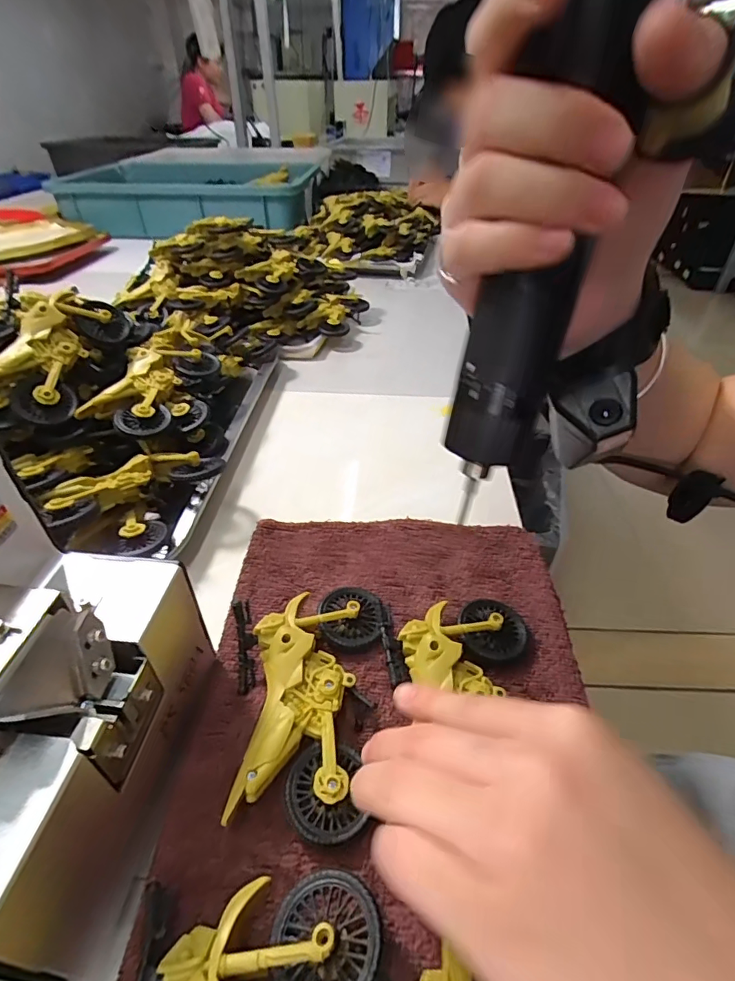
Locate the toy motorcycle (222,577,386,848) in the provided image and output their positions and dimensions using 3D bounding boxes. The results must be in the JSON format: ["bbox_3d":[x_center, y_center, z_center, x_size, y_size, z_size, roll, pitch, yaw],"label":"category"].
[{"bbox_3d":[-0.029,0.093,0.227,0.070,0.031,0.114,0,38,-2],"label":"toy motorcycle"}]

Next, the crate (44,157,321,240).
[{"bbox_3d":[-0.357,-0.628,1.026,0.484,0.112,0.377,3,39,2],"label":"crate"}]

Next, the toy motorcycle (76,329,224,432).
[{"bbox_3d":[-0.164,-0.084,0.370,0.057,0.033,0.115,8,39,9],"label":"toy motorcycle"}]

